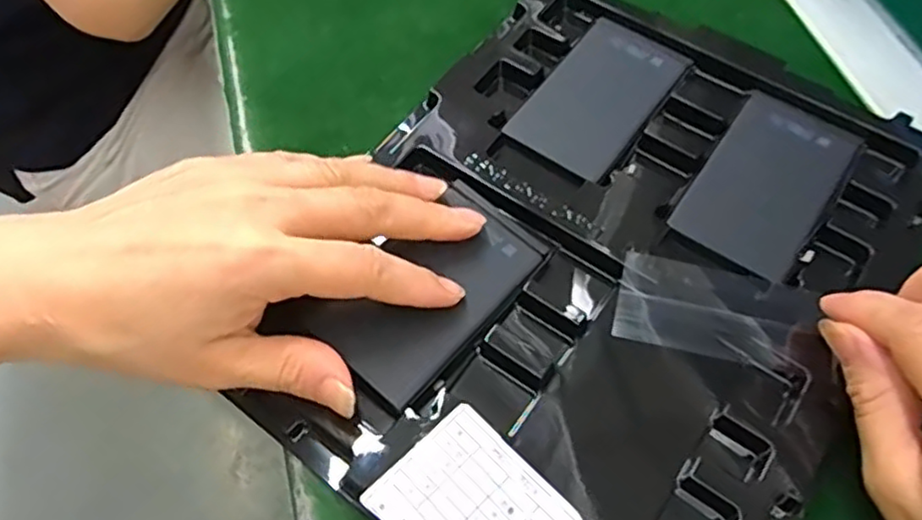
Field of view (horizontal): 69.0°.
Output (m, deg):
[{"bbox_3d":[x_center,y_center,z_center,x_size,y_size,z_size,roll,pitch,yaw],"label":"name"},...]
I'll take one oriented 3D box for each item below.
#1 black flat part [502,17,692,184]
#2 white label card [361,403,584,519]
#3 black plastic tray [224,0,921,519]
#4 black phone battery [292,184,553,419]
[{"bbox_3d":[0.067,-0.079,0.327,0.053,0.005,0.093,33,67,18],"label":"black flat part"},{"bbox_3d":[0.004,0.084,0.226,0.048,0.004,0.060,-40,65,-22],"label":"white label card"},{"bbox_3d":[0.060,-0.005,0.280,0.213,0.022,0.273,32,67,18],"label":"black plastic tray"},{"bbox_3d":[-0.011,0.010,0.271,0.052,0.010,0.095,42,65,8],"label":"black phone battery"}]

